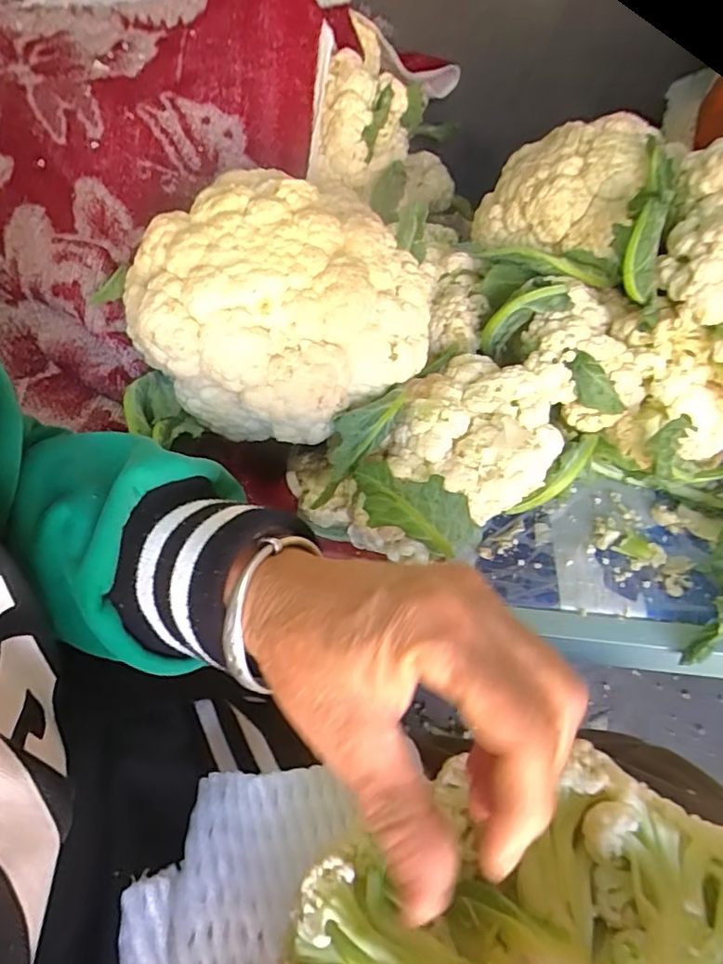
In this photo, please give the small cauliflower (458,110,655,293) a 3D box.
[{"bbox_3d":[0.148,-0.227,0.426,0.119,0.080,0.114,11,47,12],"label":"small cauliflower"}]

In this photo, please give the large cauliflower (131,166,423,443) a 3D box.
[{"bbox_3d":[-0.043,-0.109,0.342,0.176,0.116,0.135,-29,51,-24],"label":"large cauliflower"}]

